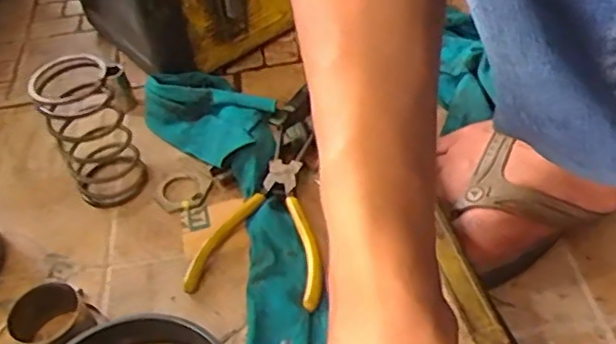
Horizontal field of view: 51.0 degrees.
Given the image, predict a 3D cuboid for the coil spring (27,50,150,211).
[{"bbox_3d":[-0.152,-0.027,0.458,0.052,0.098,0.057,-28,49,-18],"label":"coil spring"}]

